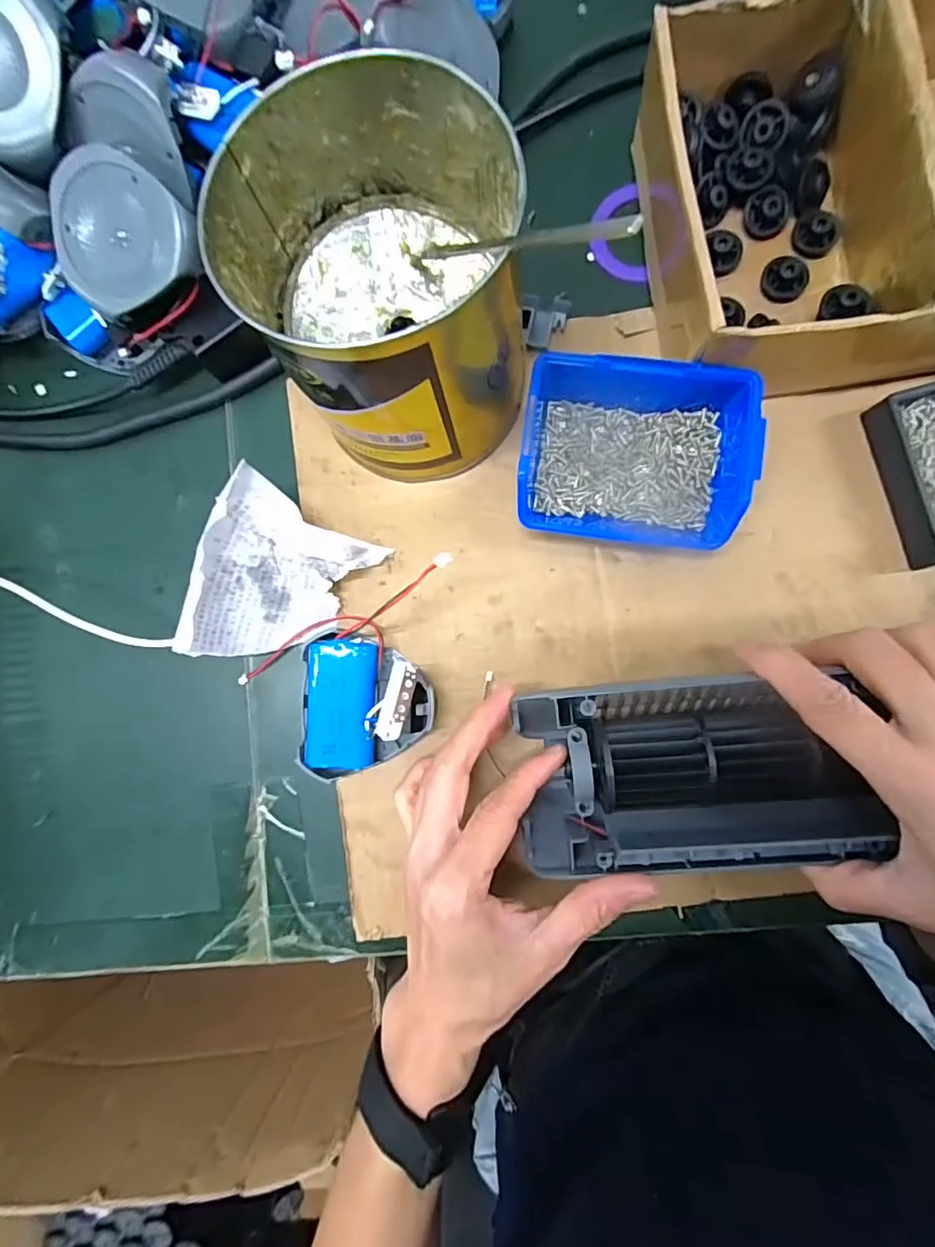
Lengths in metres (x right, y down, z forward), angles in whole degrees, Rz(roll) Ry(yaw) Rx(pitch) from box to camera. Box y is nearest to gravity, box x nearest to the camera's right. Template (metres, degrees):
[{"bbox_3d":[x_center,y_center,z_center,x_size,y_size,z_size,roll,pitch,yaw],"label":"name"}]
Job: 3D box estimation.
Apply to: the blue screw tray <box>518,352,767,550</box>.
[{"bbox_3d":[0.084,-0.088,0.283,0.109,0.044,0.086,9,87,5],"label":"blue screw tray"}]

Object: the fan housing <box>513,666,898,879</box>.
[{"bbox_3d":[0.176,0.059,0.250,0.300,0.061,0.086,-7,88,7],"label":"fan housing"}]

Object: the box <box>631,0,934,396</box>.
[{"bbox_3d":[0.199,-0.212,0.266,0.205,0.075,0.172,-6,85,4],"label":"box"}]

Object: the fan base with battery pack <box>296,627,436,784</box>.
[{"bbox_3d":[-0.056,0.044,0.285,0.073,0.043,0.079,2,86,5],"label":"fan base with battery pack"}]

